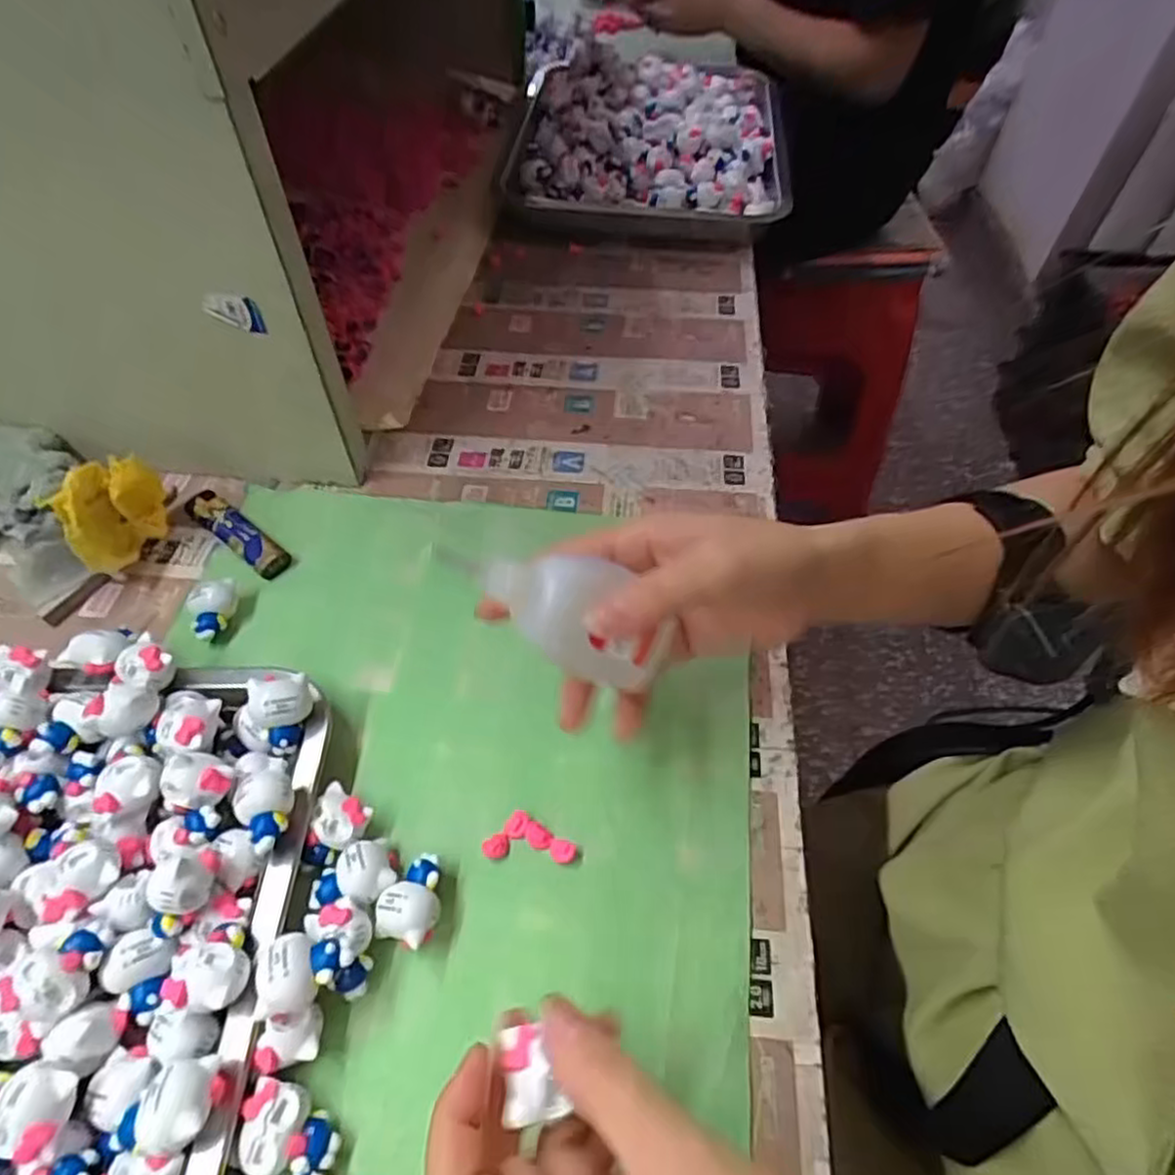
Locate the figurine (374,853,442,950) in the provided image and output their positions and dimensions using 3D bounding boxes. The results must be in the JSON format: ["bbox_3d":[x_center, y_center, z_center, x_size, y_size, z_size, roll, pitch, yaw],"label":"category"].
[{"bbox_3d":[-0.070,0.126,0.286,0.024,0.021,0.033,13,53,10],"label":"figurine"}]

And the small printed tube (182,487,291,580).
[{"bbox_3d":[-0.204,-0.032,0.410,0.080,0.011,0.021,32,58,23],"label":"small printed tube"}]

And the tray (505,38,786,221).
[{"bbox_3d":[0.059,-0.420,0.651,0.238,0.067,0.293,6,52,5],"label":"tray"}]

